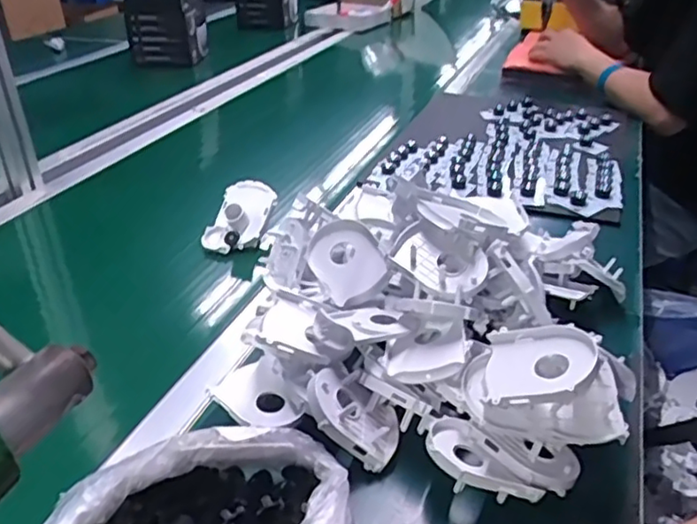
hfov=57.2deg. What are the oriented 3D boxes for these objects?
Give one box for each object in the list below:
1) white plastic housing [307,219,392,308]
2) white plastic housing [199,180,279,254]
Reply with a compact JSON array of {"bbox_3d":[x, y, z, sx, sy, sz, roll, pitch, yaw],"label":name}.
[{"bbox_3d":[0.000,0.001,0.608,0.064,0.030,0.081,-38,68,1],"label":"white plastic housing"},{"bbox_3d":[-0.138,-0.058,0.795,0.071,0.040,0.096,15,76,17],"label":"white plastic housing"}]

